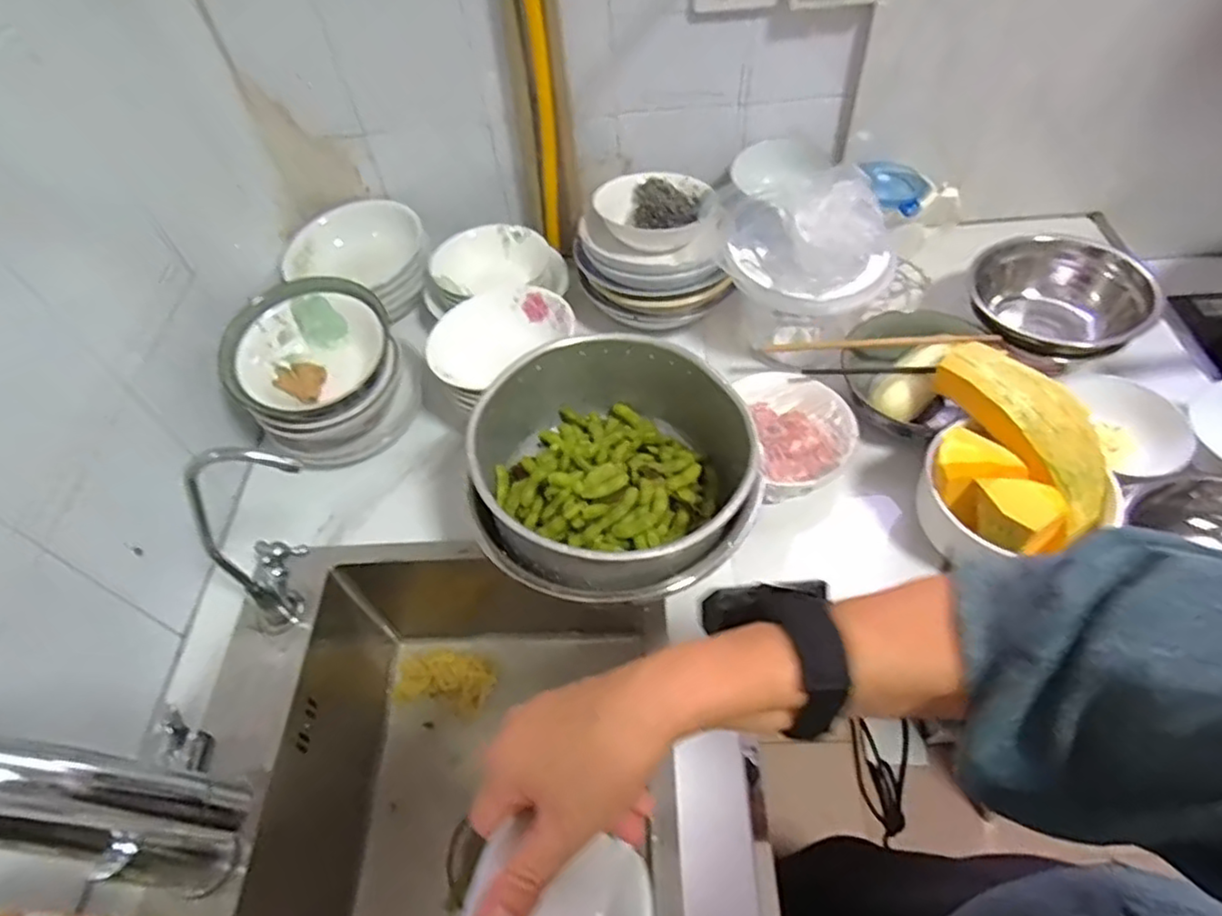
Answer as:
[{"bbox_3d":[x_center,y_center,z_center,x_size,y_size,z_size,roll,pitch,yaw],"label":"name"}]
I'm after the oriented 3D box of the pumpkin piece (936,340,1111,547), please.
[{"bbox_3d":[0.364,-0.026,0.586,0.076,0.065,0.169,-22,55,-10],"label":"pumpkin piece"}]

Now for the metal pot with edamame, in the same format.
[{"bbox_3d":[0.003,0.007,0.577,0.230,0.116,0.223,27,61,22],"label":"metal pot with edamame"}]

